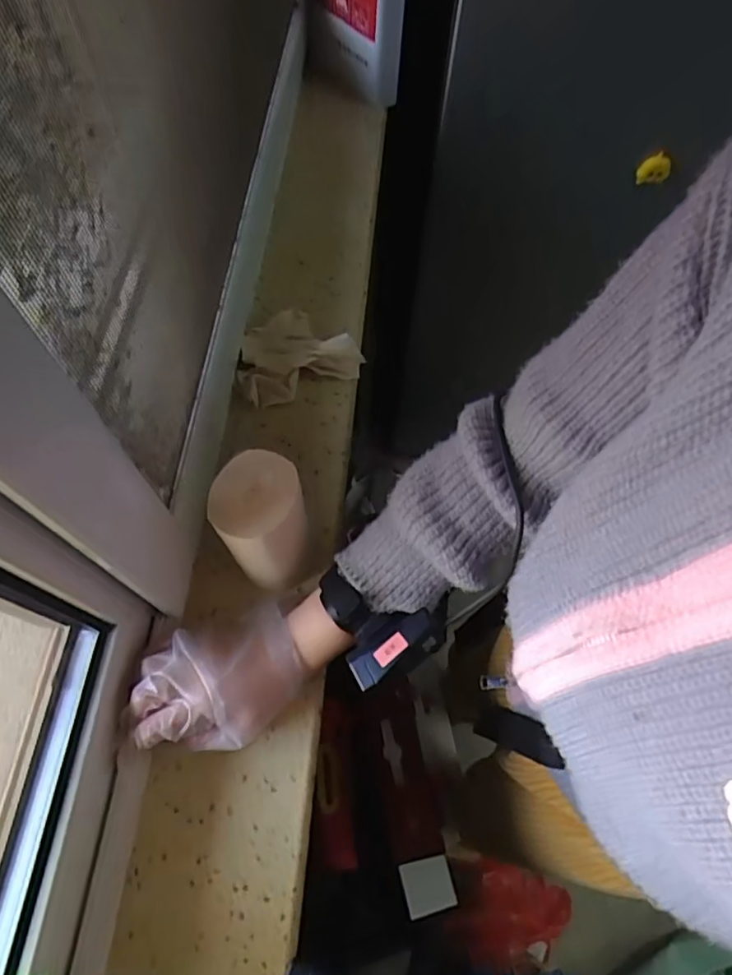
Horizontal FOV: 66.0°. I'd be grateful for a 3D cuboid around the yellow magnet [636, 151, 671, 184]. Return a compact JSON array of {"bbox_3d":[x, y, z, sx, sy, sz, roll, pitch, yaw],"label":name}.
[{"bbox_3d":[0.402,-0.444,0.785,0.047,0.040,0.013,-1,65,-3],"label":"yellow magnet"}]

